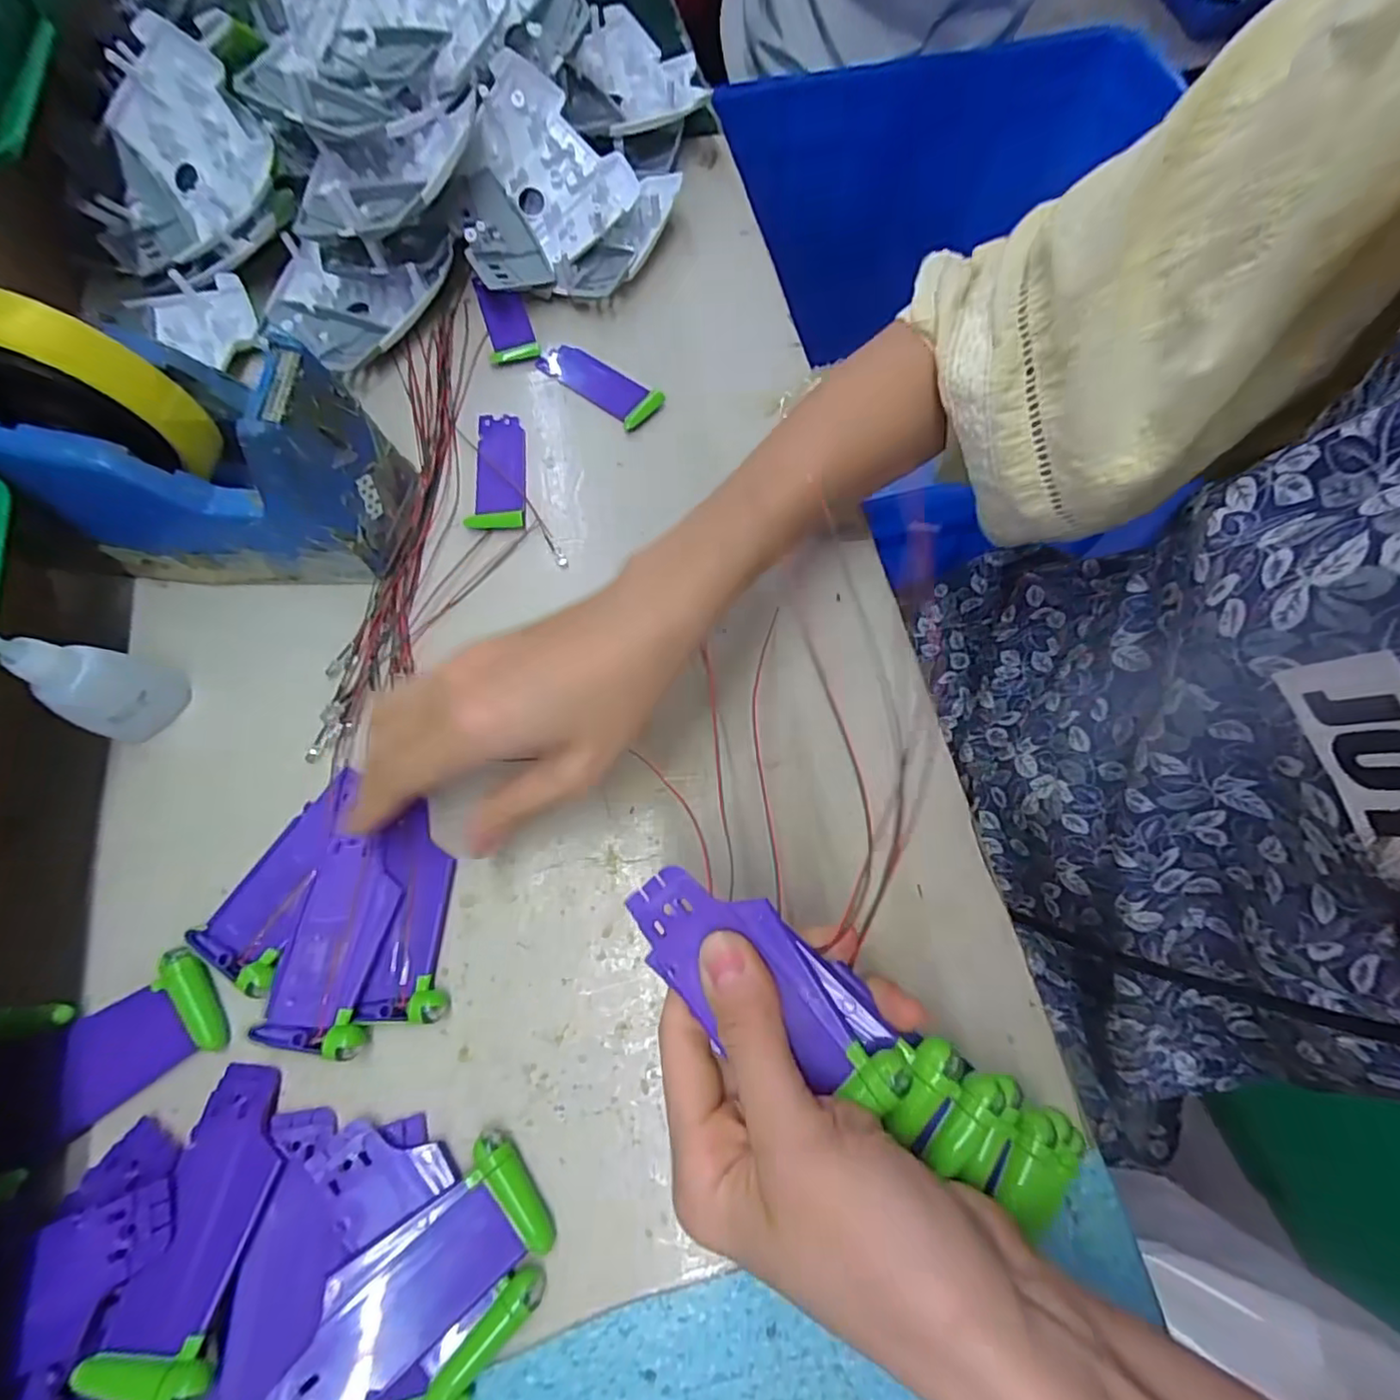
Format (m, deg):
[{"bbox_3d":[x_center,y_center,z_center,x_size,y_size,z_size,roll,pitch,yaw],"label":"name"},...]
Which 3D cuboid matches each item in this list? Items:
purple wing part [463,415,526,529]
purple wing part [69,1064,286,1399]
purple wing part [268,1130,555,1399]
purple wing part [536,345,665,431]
[{"bbox_3d":[-0.111,-0.130,0.342,0.031,0.005,0.076,0,69,-1],"label":"purple wing part"},{"bbox_3d":[-0.175,0.185,0.214,0.041,0.008,0.097,2,56,-2],"label":"purple wing part"},{"bbox_3d":[-0.097,0.200,0.208,0.089,0.007,0.039,-34,74,-28],"label":"purple wing part"},{"bbox_3d":[-0.060,-0.192,0.368,0.082,0.011,0.028,38,73,12],"label":"purple wing part"}]

